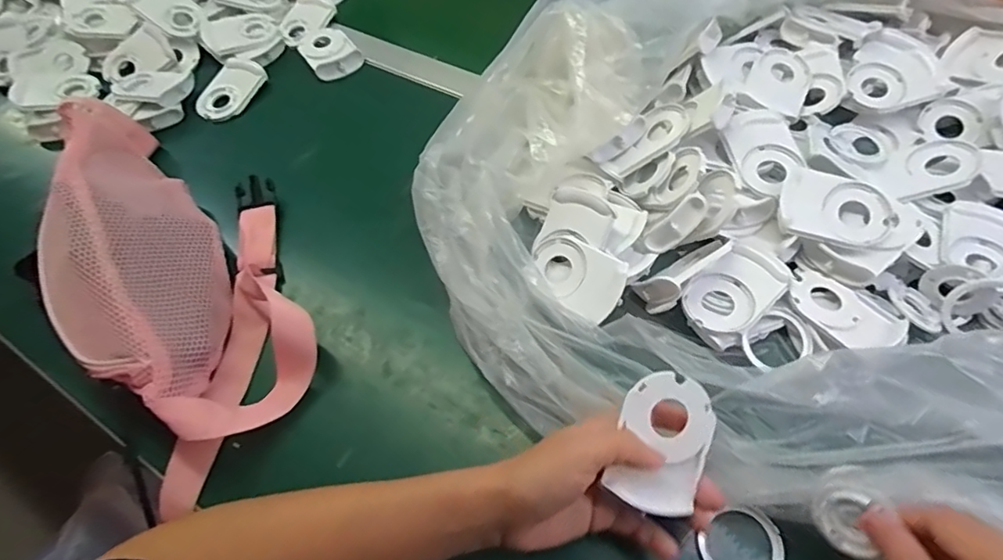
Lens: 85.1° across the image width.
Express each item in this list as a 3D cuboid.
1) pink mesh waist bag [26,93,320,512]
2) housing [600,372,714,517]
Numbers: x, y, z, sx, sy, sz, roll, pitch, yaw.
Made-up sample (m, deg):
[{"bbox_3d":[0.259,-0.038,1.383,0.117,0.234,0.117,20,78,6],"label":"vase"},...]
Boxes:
[{"bbox_3d":[-0.278,-0.024,0.453,0.176,0.101,0.381,-24,59,-11],"label":"pink mesh waist bag"},{"bbox_3d":[0.098,0.096,0.334,0.056,0.018,0.077,15,79,-5],"label":"housing"}]

